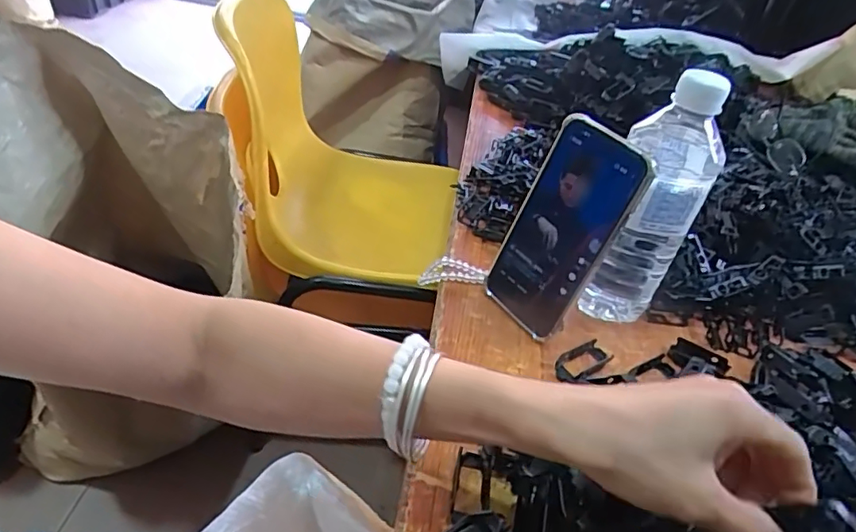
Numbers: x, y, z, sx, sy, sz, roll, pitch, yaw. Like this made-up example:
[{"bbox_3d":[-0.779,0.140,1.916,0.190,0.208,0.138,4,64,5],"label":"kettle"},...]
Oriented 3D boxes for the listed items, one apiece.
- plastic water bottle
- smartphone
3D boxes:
[{"bbox_3d":[0.173,-0.042,0.437,0.066,0.210,0.073,25,43,18],"label":"plastic water bottle"},{"bbox_3d":[0.102,-0.027,0.436,0.010,0.165,0.083,-6,42,-43],"label":"smartphone"}]

